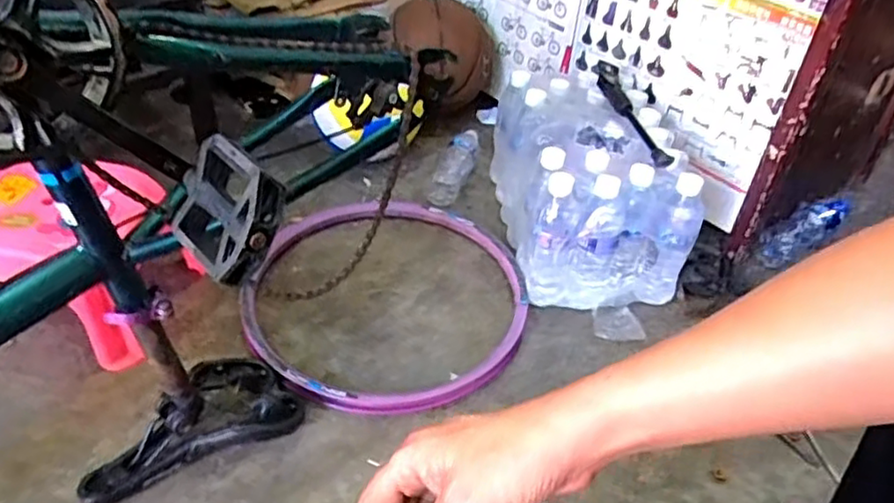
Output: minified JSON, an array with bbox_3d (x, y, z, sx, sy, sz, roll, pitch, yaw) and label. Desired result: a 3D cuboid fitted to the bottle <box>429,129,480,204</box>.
[{"bbox_3d":[0.017,-0.164,1.259,0.062,0.052,0.202,14,41,10],"label":"bottle"}]

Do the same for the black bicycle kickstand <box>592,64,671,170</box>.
[{"bbox_3d":[0.280,-0.235,1.061,0.041,0.033,0.328,-1,41,-6],"label":"black bicycle kickstand"}]

